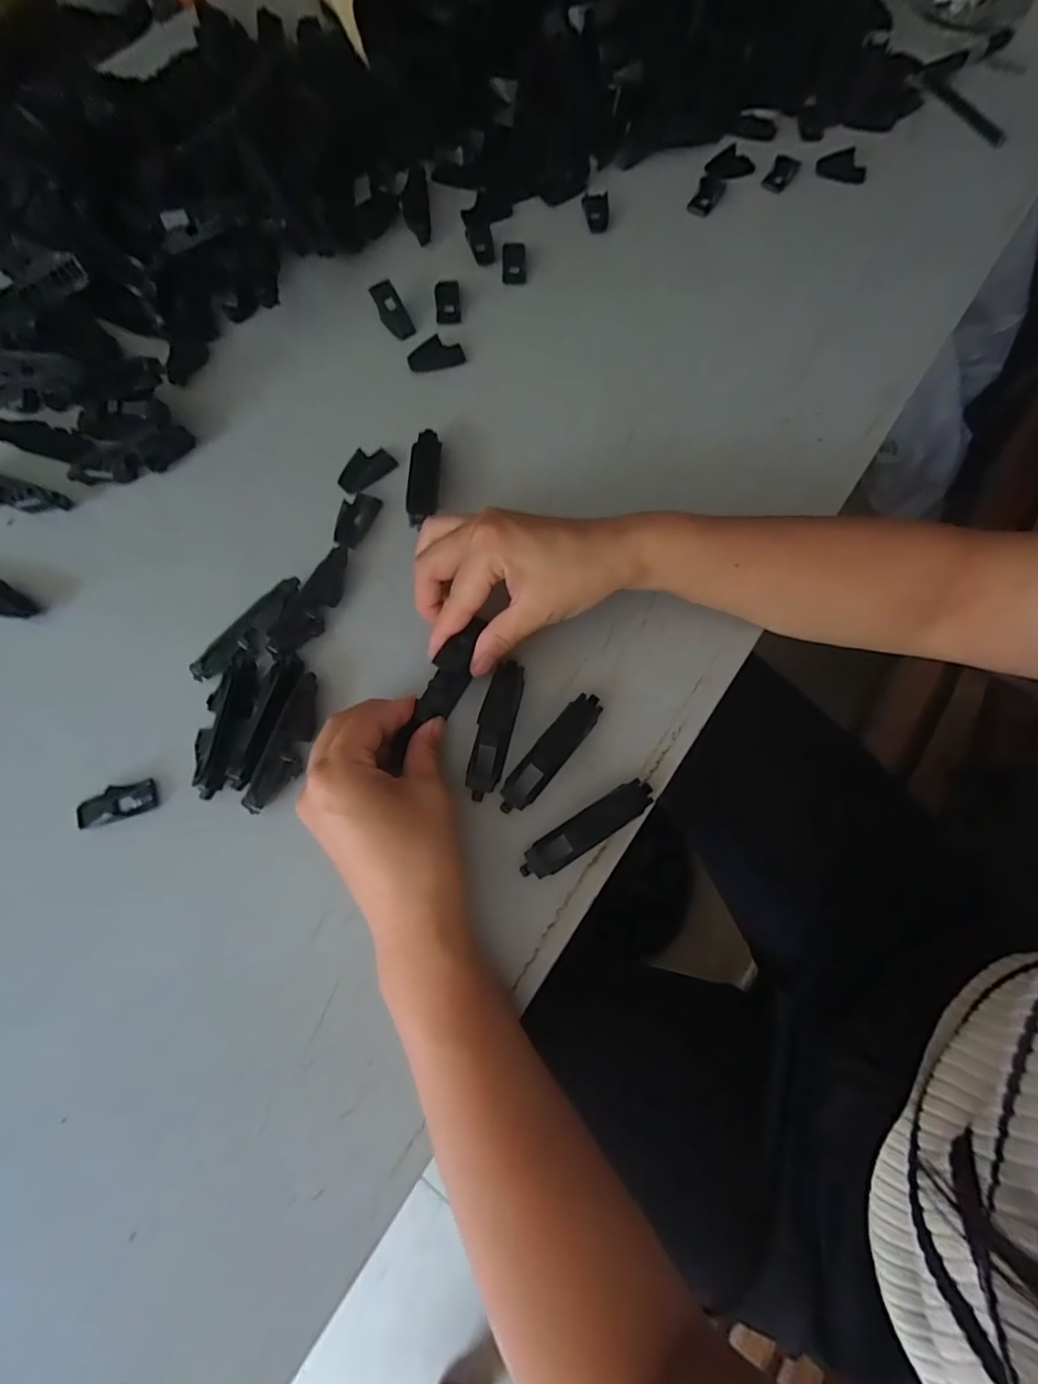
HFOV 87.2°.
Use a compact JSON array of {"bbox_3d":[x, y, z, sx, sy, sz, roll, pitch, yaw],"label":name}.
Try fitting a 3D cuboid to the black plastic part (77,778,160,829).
[{"bbox_3d":[-0.223,0.063,0.302,0.039,0.010,0.018,-19,74,-7],"label":"black plastic part"}]

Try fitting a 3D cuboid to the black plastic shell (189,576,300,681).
[{"bbox_3d":[-0.162,-0.038,0.326,0.016,0.009,0.080,38,75,9],"label":"black plastic shell"}]

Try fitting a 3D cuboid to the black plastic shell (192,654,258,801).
[{"bbox_3d":[-0.167,0.016,0.310,0.025,0.017,0.083,4,73,0],"label":"black plastic shell"}]

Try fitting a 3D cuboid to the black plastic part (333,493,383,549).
[{"bbox_3d":[-0.107,-0.115,0.356,0.017,0.011,0.040,23,74,5],"label":"black plastic part"}]

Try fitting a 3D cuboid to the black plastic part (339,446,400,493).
[{"bbox_3d":[-0.102,-0.151,0.366,0.041,0.010,0.022,-40,78,-13],"label":"black plastic part"}]

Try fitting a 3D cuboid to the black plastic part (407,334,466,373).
[{"bbox_3d":[-0.061,-0.248,0.397,0.041,0.010,0.019,-16,74,-6],"label":"black plastic part"}]

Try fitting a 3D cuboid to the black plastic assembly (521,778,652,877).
[{"bbox_3d":[0.038,0.075,0.297,0.079,0.009,0.019,-31,76,-11],"label":"black plastic assembly"}]

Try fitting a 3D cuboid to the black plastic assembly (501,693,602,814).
[{"bbox_3d":[0.018,0.034,0.307,0.020,0.014,0.080,37,75,9],"label":"black plastic assembly"}]

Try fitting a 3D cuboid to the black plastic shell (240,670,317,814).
[{"bbox_3d":[-0.130,0.028,0.308,0.021,0.008,0.080,32,63,-37],"label":"black plastic shell"}]

